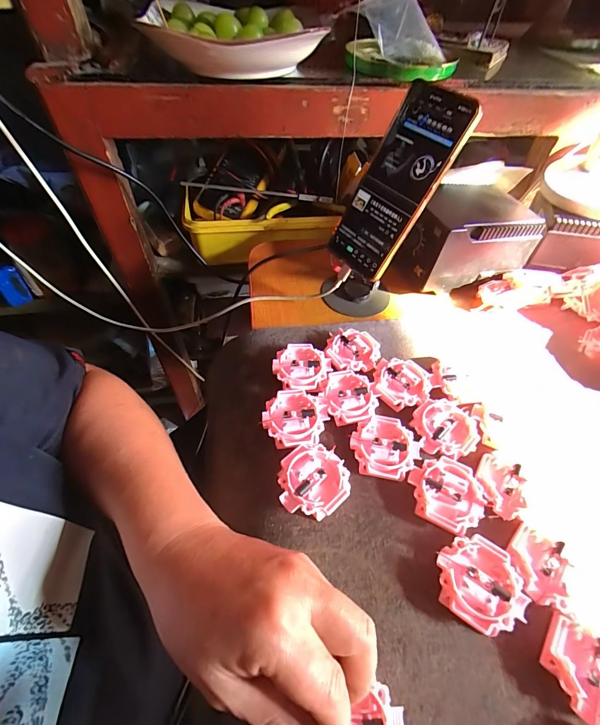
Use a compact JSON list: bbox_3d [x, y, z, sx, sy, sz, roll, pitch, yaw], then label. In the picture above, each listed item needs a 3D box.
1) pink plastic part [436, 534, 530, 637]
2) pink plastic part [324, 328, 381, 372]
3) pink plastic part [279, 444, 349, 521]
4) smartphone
[{"bbox_3d":[0.119,0.147,0.232,0.052,0.015,0.052,4,51,-1],"label":"pink plastic part"},{"bbox_3d":[0.052,-0.010,0.354,0.053,0.018,0.049,-2,52,-5],"label":"pink plastic part"},{"bbox_3d":[0.010,0.092,0.268,0.052,0.017,0.051,2,51,-2],"label":"pink plastic part"},{"bbox_3d":[0.089,-0.168,0.337,0.010,0.165,0.077,-4,44,-46],"label":"smartphone"}]

